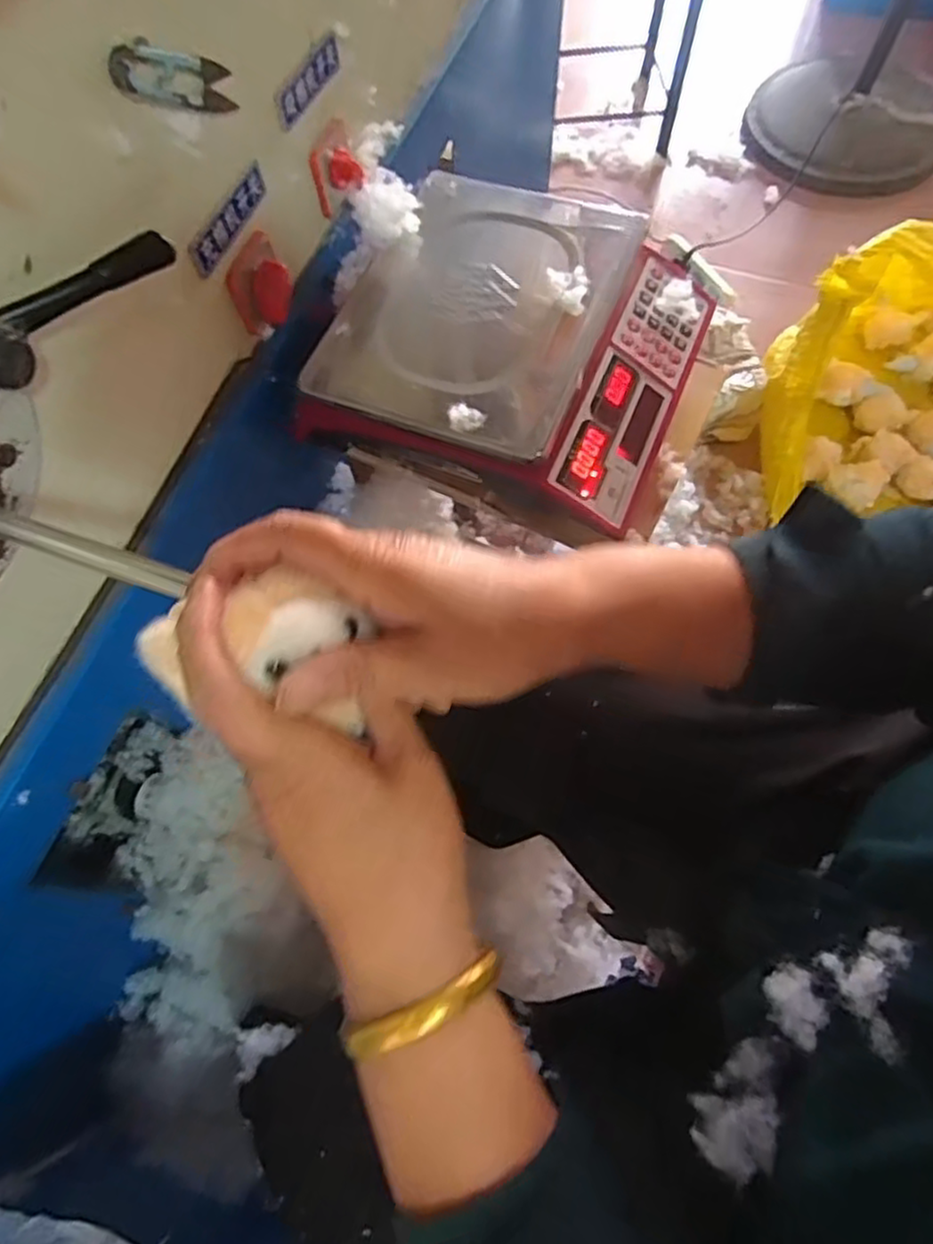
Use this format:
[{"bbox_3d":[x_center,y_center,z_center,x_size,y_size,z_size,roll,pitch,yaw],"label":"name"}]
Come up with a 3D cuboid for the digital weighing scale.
[{"bbox_3d":[0.047,-0.263,0.645,0.318,0.085,0.303,19,69,10],"label":"digital weighing scale"}]

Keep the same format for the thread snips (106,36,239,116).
[{"bbox_3d":[-0.180,-0.340,0.432,0.012,0.029,0.114,17,35,9],"label":"thread snips"}]

